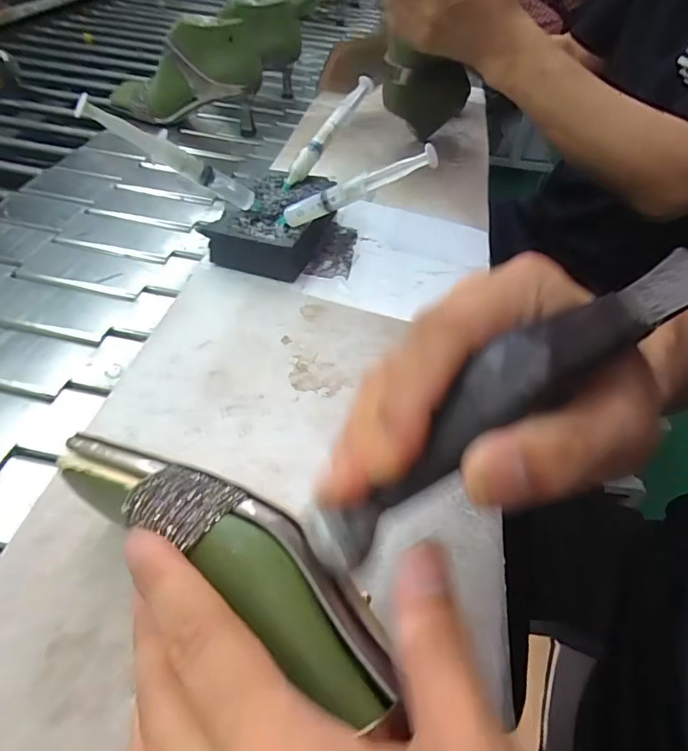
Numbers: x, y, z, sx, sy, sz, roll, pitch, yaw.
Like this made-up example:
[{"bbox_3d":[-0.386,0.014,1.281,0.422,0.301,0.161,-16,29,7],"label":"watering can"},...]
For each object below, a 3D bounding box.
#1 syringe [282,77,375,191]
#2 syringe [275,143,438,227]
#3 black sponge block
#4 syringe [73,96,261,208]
[{"bbox_3d":[-0.014,-0.233,0.456,0.016,0.020,0.145,30,77,20],"label":"syringe"},{"bbox_3d":[0.003,-0.137,0.357,0.140,0.019,0.011,-10,37,34],"label":"syringe"},{"bbox_3d":[-0.059,-0.139,0.429,0.084,0.037,0.128,15,48,7],"label":"black sponge block"},{"bbox_3d":[-0.121,-0.162,0.359,0.143,0.020,0.014,19,35,-40],"label":"syringe"}]

